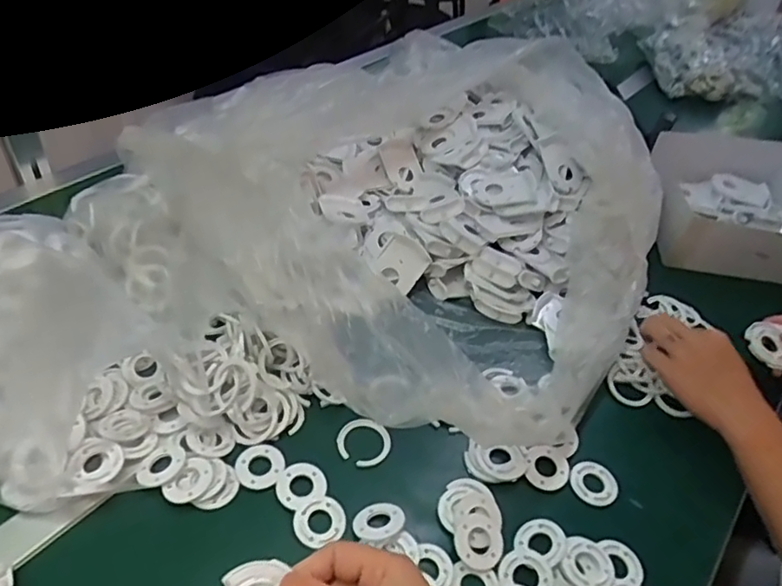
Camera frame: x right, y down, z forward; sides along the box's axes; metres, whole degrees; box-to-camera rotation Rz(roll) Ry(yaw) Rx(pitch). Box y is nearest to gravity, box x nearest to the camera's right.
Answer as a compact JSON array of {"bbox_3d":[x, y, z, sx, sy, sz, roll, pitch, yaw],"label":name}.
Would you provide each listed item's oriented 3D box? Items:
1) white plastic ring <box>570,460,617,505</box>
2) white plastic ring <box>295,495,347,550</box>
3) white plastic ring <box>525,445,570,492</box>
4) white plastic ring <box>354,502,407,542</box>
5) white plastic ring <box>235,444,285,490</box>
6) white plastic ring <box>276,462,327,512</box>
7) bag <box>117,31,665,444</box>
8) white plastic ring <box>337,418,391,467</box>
[{"bbox_3d":[0.200,0.187,0.582,0.044,0.004,0.045,4,44,-4],"label":"white plastic ring"},{"bbox_3d":[-0.062,0.202,0.521,0.044,0.005,0.038,-20,50,-26],"label":"white plastic ring"},{"bbox_3d":[0.152,0.170,0.576,0.044,0.005,0.043,4,60,-7],"label":"white plastic ring"},{"bbox_3d":[-0.012,0.200,0.518,0.043,0.005,0.041,-7,24,3],"label":"white plastic ring"},{"bbox_3d":[-0.121,0.161,0.551,0.044,0.004,0.045,4,44,-4],"label":"white plastic ring"},{"bbox_3d":[-0.082,0.174,0.539,0.044,0.005,0.041,4,44,-4],"label":"white plastic ring"},{"bbox_3d":[0.096,-0.138,0.757,0.495,0.186,0.622,29,48,21],"label":"bag"},{"bbox_3d":[-0.027,0.146,0.582,0.047,0.012,0.050,-30,55,-33],"label":"white plastic ring"}]

